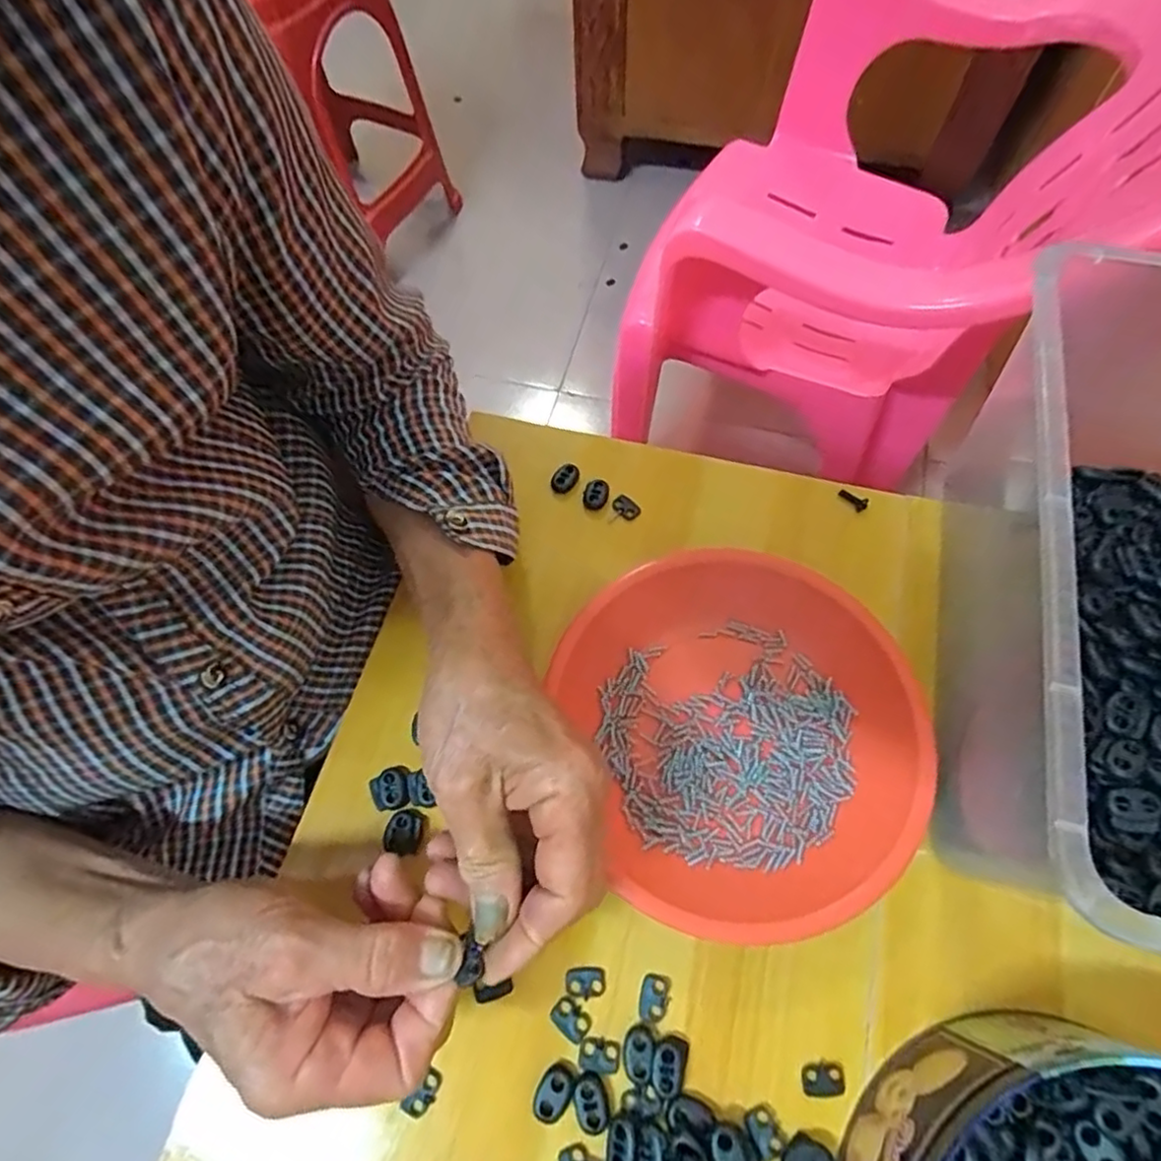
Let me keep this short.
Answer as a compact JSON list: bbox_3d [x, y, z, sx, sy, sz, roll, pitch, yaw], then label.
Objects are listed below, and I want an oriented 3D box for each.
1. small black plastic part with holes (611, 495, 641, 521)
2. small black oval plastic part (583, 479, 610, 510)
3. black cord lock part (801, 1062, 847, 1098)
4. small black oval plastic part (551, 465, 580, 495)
[{"bbox_3d":[0.030,-0.047,0.421,0.019,0.004,0.011,39,73,18],"label":"small black plastic part with holes"},{"bbox_3d":[0.010,-0.057,0.421,0.017,0.005,0.019,24,69,13],"label":"small black oval plastic part"},{"bbox_3d":[0.109,0.223,0.286,0.019,0.004,0.012,-3,66,2],"label":"black cord lock part"},{"bbox_3d":[-0.010,-0.067,0.428,0.016,0.006,0.020,25,70,14],"label":"small black oval plastic part"}]

